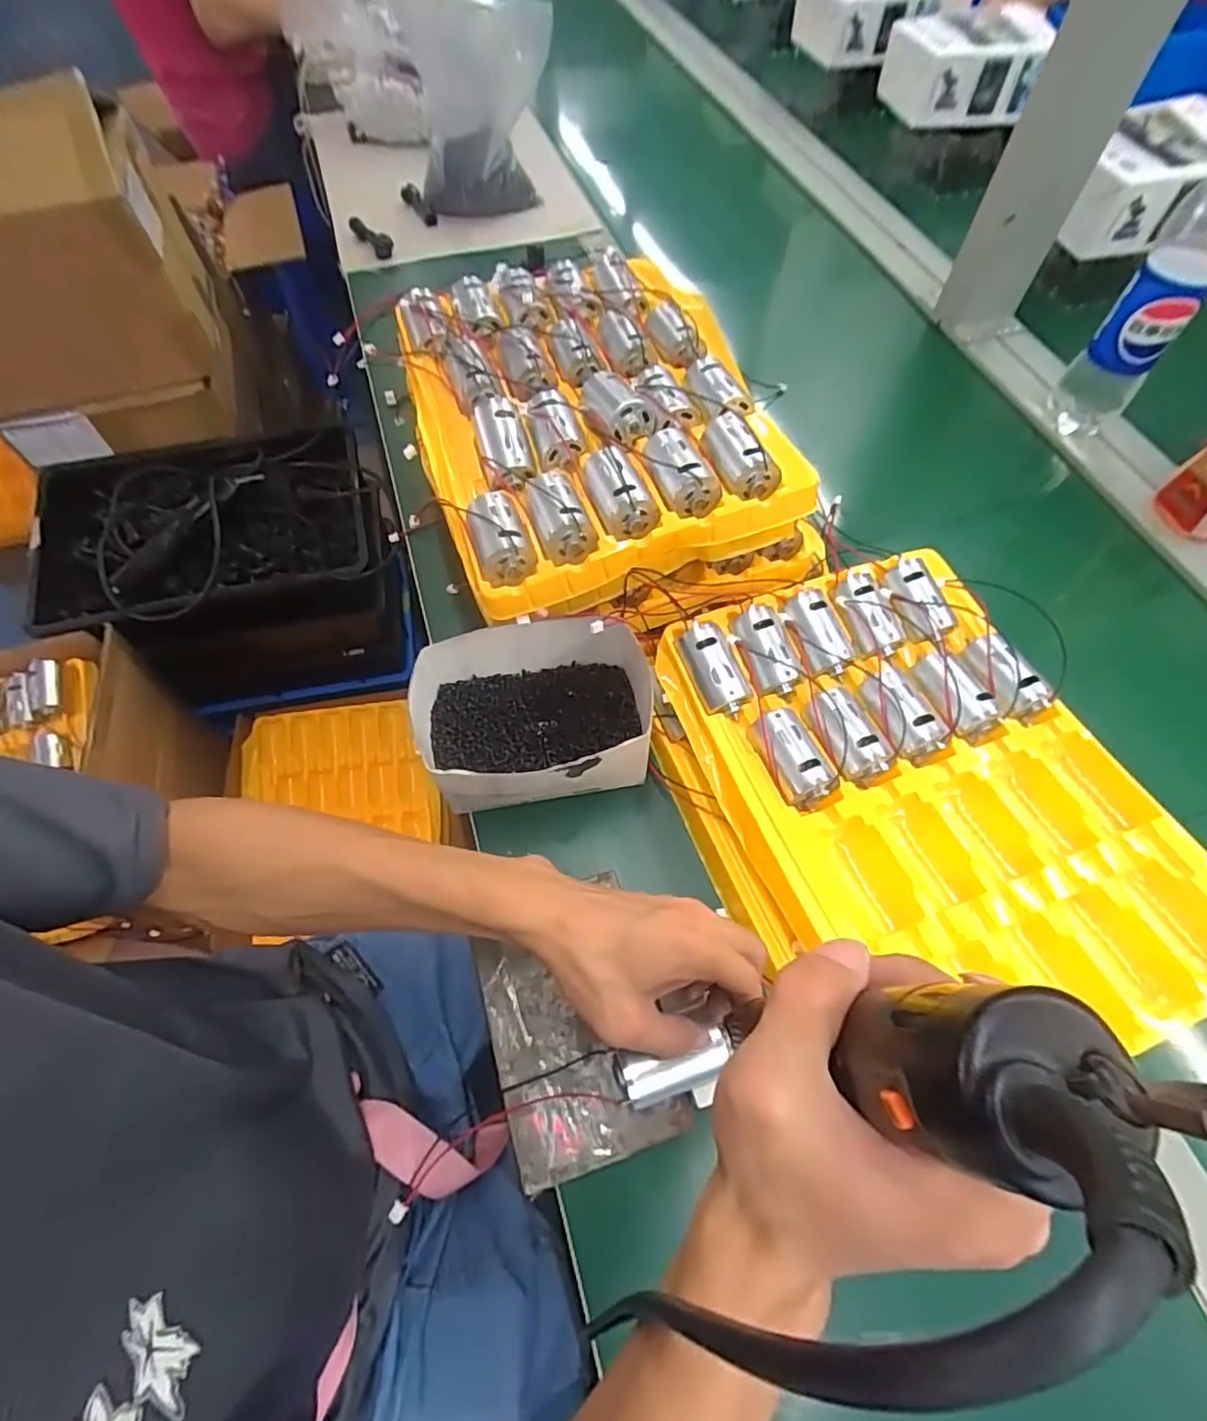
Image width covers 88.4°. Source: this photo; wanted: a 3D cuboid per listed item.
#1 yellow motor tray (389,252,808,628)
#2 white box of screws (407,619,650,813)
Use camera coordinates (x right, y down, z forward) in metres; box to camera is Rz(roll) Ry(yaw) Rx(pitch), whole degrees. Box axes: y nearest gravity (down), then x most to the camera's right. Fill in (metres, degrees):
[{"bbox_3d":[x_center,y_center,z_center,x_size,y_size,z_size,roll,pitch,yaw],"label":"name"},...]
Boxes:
[{"bbox_3d":[-0.013,-0.236,0.485,0.260,0.076,0.339,-14,63,-7],"label":"yellow motor tray"},{"bbox_3d":[-0.046,0.004,0.427,0.150,0.070,0.115,-5,62,-3],"label":"white box of screws"}]

